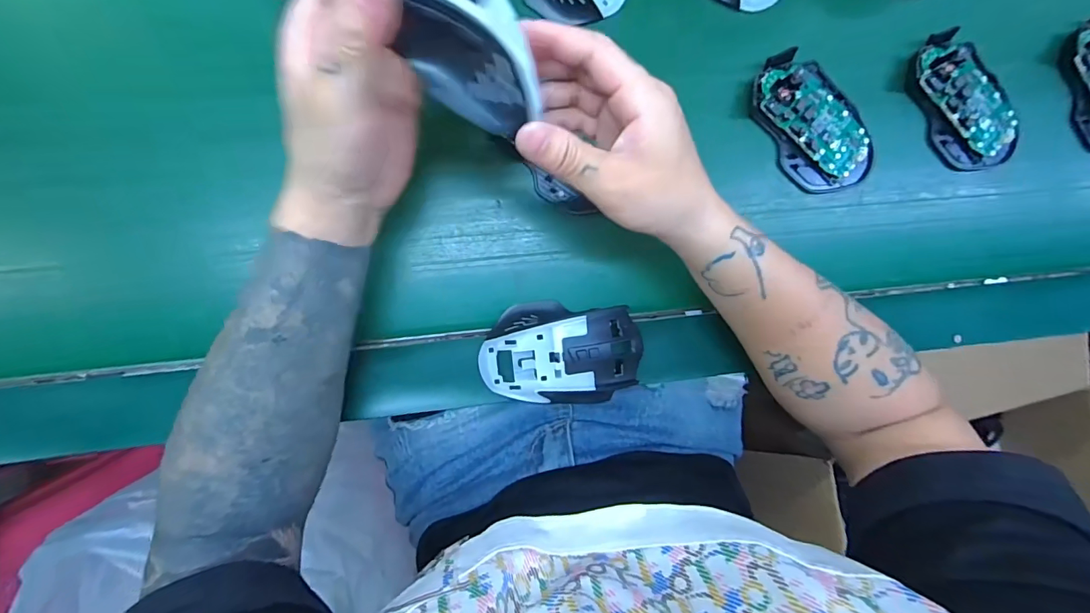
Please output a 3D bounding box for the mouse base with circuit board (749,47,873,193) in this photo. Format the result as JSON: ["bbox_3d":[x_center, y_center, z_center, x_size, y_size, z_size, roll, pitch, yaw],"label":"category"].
[{"bbox_3d":[0.209,-0.142,0.357,0.071,0.018,0.113,-34,94,-3],"label":"mouse base with circuit board"}]

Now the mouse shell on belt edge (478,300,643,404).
[{"bbox_3d":[0.013,0.034,0.334,0.113,0.043,0.069,4,92,-5],"label":"mouse shell on belt edge"}]

